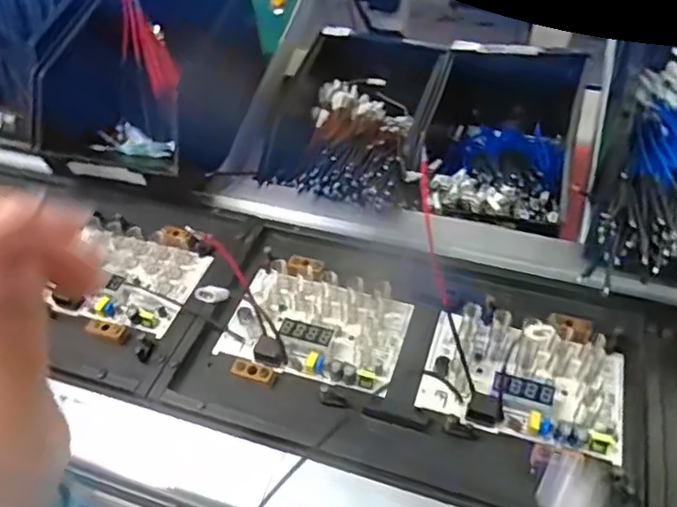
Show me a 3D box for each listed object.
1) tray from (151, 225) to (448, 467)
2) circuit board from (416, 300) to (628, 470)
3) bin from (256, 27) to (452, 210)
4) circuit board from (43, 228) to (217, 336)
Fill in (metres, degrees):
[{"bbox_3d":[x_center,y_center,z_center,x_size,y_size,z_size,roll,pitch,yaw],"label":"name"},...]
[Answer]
[{"bbox_3d":[-0.018,0.054,0.457,0.172,0.016,0.180,12,53,15],"label":"tray"},{"bbox_3d":[0.132,0.085,0.417,0.135,0.020,0.087,13,53,16],"label":"circuit board"},{"bbox_3d":[0.024,-0.140,0.650,0.163,0.083,0.269,11,53,14],"label":"bin"},{"bbox_3d":[-0.178,0.023,0.502,0.108,0.021,0.086,9,52,13],"label":"circuit board"}]

